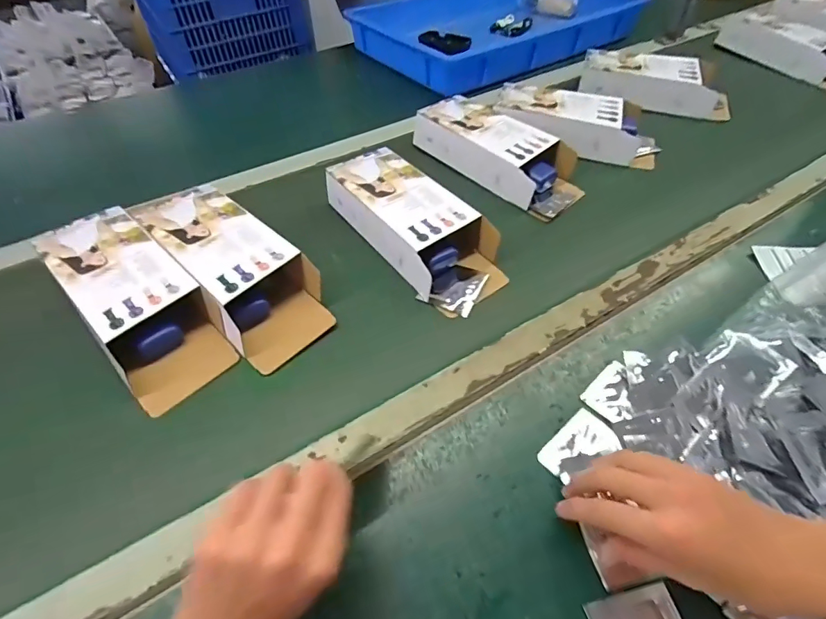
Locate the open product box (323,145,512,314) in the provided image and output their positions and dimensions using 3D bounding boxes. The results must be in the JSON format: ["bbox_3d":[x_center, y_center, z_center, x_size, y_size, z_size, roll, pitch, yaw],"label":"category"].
[{"bbox_3d":[0.004,-0.106,0.545,0.114,0.054,0.250,-31,58,-22],"label":"open product box"}]

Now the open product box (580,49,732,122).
[{"bbox_3d":[0.420,-0.393,0.768,0.251,0.052,0.123,28,57,20],"label":"open product box"}]

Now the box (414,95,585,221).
[{"bbox_3d":[0.126,-0.230,0.641,0.110,0.050,0.252,-37,61,-25],"label":"box"}]

